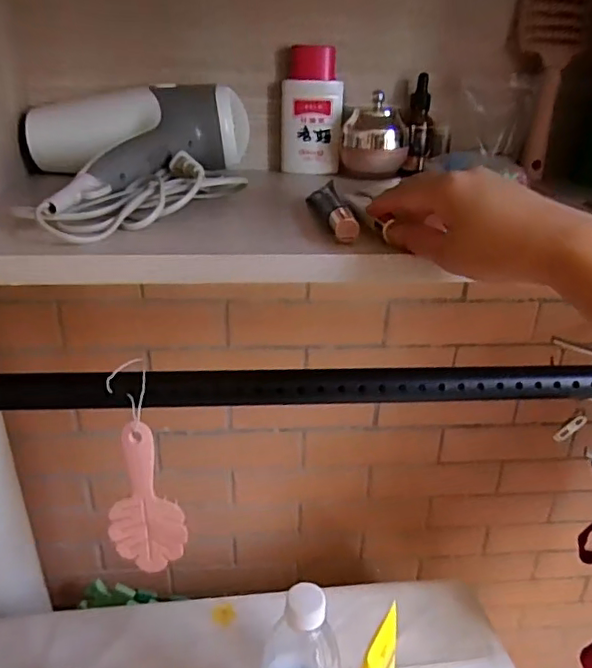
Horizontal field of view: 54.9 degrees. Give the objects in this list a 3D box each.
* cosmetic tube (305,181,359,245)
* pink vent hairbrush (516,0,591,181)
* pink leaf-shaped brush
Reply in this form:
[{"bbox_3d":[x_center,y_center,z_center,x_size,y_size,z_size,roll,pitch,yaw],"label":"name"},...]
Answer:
[{"bbox_3d":[0.028,-0.095,0.436,0.024,0.016,0.114,-2,28,-7],"label":"cosmetic tube"},{"bbox_3d":[0.248,-0.272,0.571,0.061,0.206,0.027,9,28,15],"label":"pink vent hairbrush"},{"bbox_3d":[-0.142,0.156,0.533,0.072,0.166,0.017,2,27,1],"label":"pink leaf-shaped brush"}]

